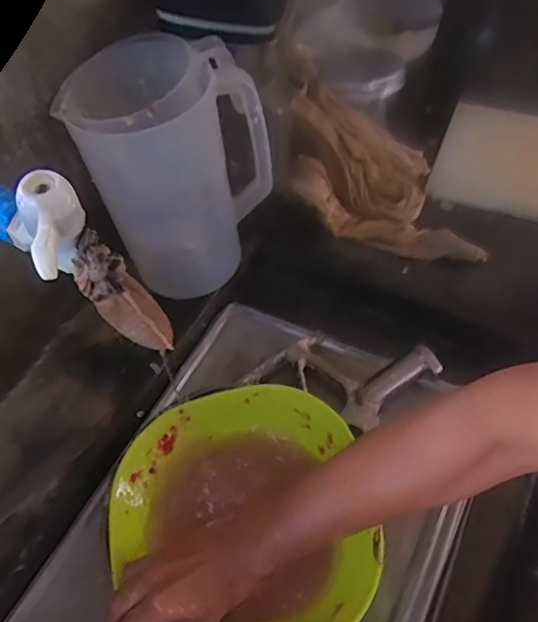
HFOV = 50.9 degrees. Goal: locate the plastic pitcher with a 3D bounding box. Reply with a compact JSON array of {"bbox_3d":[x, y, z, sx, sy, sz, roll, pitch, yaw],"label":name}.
[{"bbox_3d":[-0.106,-0.158,0.641,0.180,0.245,0.146,-35,60,-19],"label":"plastic pitcher"}]

